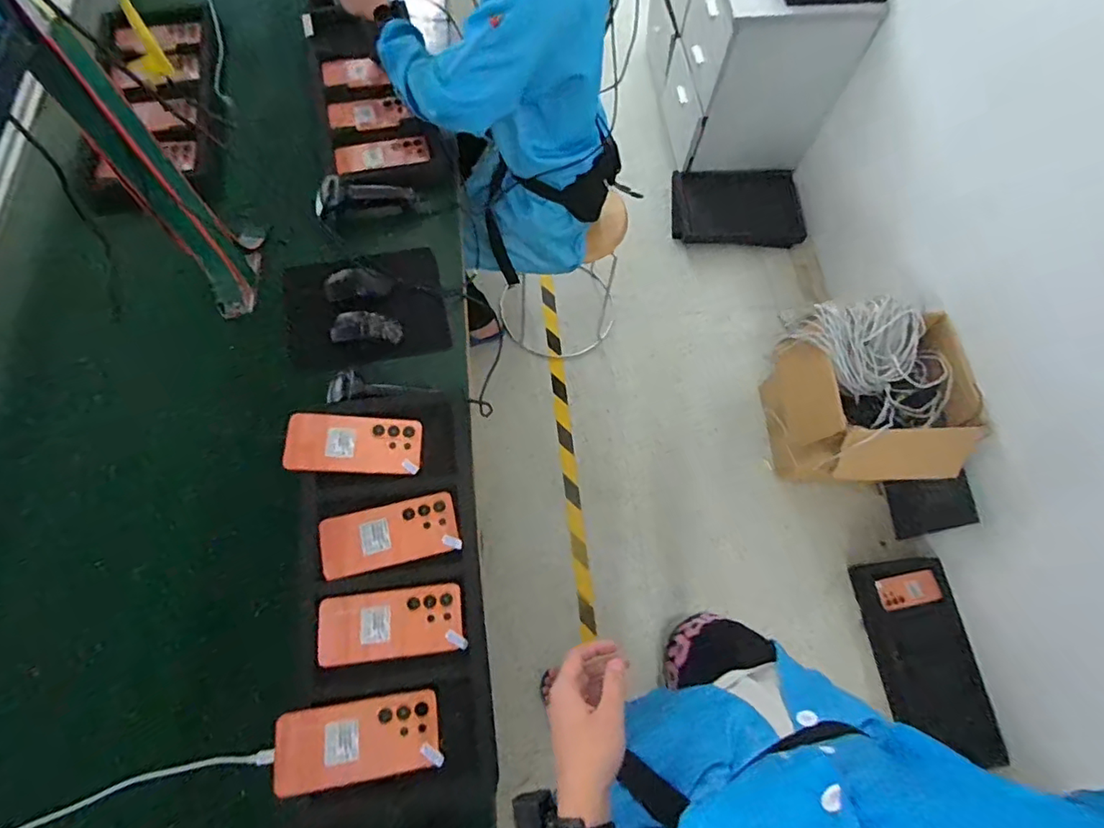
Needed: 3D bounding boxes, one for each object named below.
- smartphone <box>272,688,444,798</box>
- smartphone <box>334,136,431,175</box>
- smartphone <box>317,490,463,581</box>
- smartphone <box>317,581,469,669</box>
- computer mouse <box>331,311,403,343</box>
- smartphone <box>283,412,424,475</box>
[{"bbox_3d":[-0.217,0.370,0.608,0.175,0.006,0.082,-5,68,-13],"label":"smartphone"},{"bbox_3d":[-0.327,-0.499,1.039,0.177,0.012,0.074,-13,69,-4],"label":"smartphone"},{"bbox_3d":[-0.211,0.155,0.702,0.173,0.012,0.082,-14,70,-8],"label":"smartphone"},{"bbox_3d":[-0.198,0.259,0.667,0.177,0.005,0.080,-6,69,-5],"label":"smartphone"},{"bbox_3d":[-0.305,-0.143,0.879,0.110,0.037,0.049,1,69,-2],"label":"computer mouse"},{"bbox_3d":[-0.266,0.040,0.733,0.172,0.011,0.079,4,68,-16],"label":"smartphone"}]

